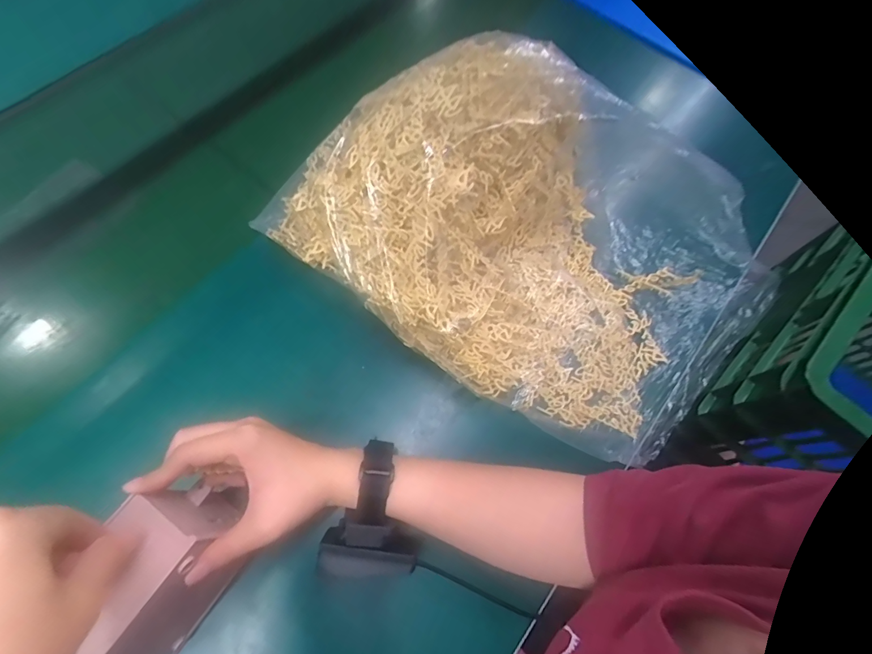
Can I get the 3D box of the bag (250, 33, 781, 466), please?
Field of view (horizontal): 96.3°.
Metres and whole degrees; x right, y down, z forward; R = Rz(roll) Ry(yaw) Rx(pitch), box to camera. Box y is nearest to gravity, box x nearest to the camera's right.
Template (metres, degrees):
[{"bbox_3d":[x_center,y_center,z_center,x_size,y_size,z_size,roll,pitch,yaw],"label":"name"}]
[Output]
[{"bbox_3d":[0.064,-0.094,0.366,0.460,0.149,0.263,37,71,13],"label":"bag"}]

